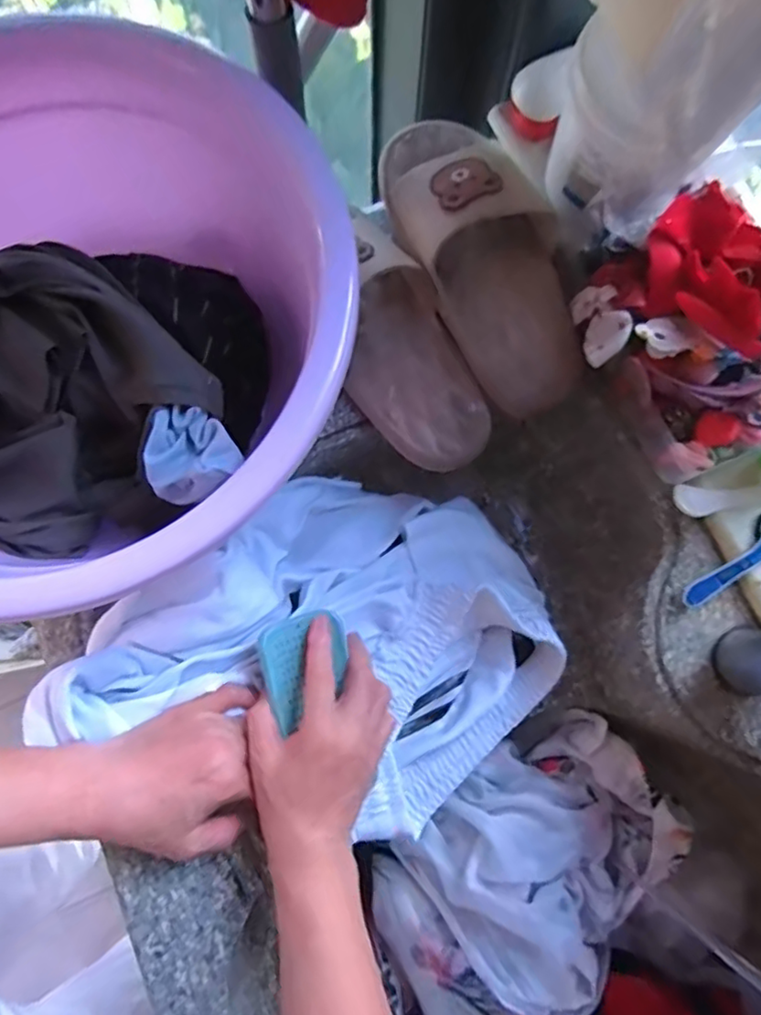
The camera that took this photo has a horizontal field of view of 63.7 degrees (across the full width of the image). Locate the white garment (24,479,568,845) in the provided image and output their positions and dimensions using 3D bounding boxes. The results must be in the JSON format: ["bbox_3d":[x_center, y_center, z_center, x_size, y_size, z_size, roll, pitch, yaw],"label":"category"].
[{"bbox_3d":[-0.027,0.120,0.484,0.338,0.139,0.281,-42,81,-8],"label":"white garment"}]

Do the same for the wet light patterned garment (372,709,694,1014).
[{"bbox_3d":[0.127,0.338,0.526,0.303,0.091,0.204,-40,81,-7],"label":"wet light patterned garment"}]

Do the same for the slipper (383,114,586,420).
[{"bbox_3d":[0.088,-0.199,0.489,0.106,0.059,0.249,-26,94,-5],"label":"slipper"}]

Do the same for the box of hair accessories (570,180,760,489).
[{"bbox_3d":[0.251,-0.137,0.450,0.163,0.118,0.186,-22,79,-4],"label":"box of hair accessories"}]

